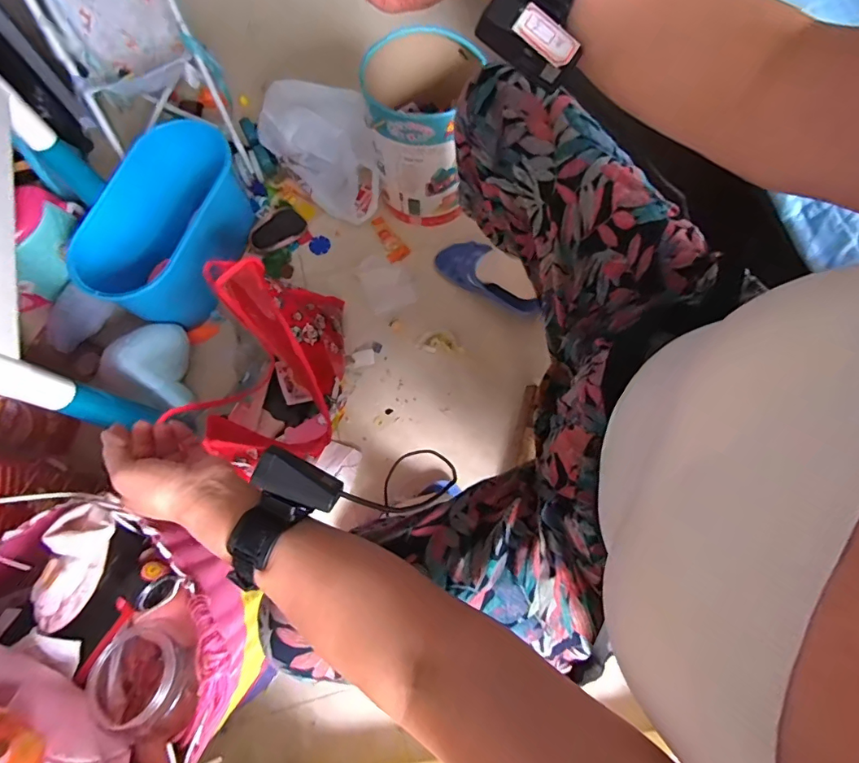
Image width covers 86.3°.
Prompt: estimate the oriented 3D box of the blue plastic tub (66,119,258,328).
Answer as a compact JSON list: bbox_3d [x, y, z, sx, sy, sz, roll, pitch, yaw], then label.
[{"bbox_3d":[-0.514,-0.313,0.930,0.213,0.168,0.400,15,73,6],"label":"blue plastic tub"}]

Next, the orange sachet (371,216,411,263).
[{"bbox_3d":[-0.095,-0.319,1.029,0.048,0.013,0.119,-37,76,-10],"label":"orange sachet"}]

